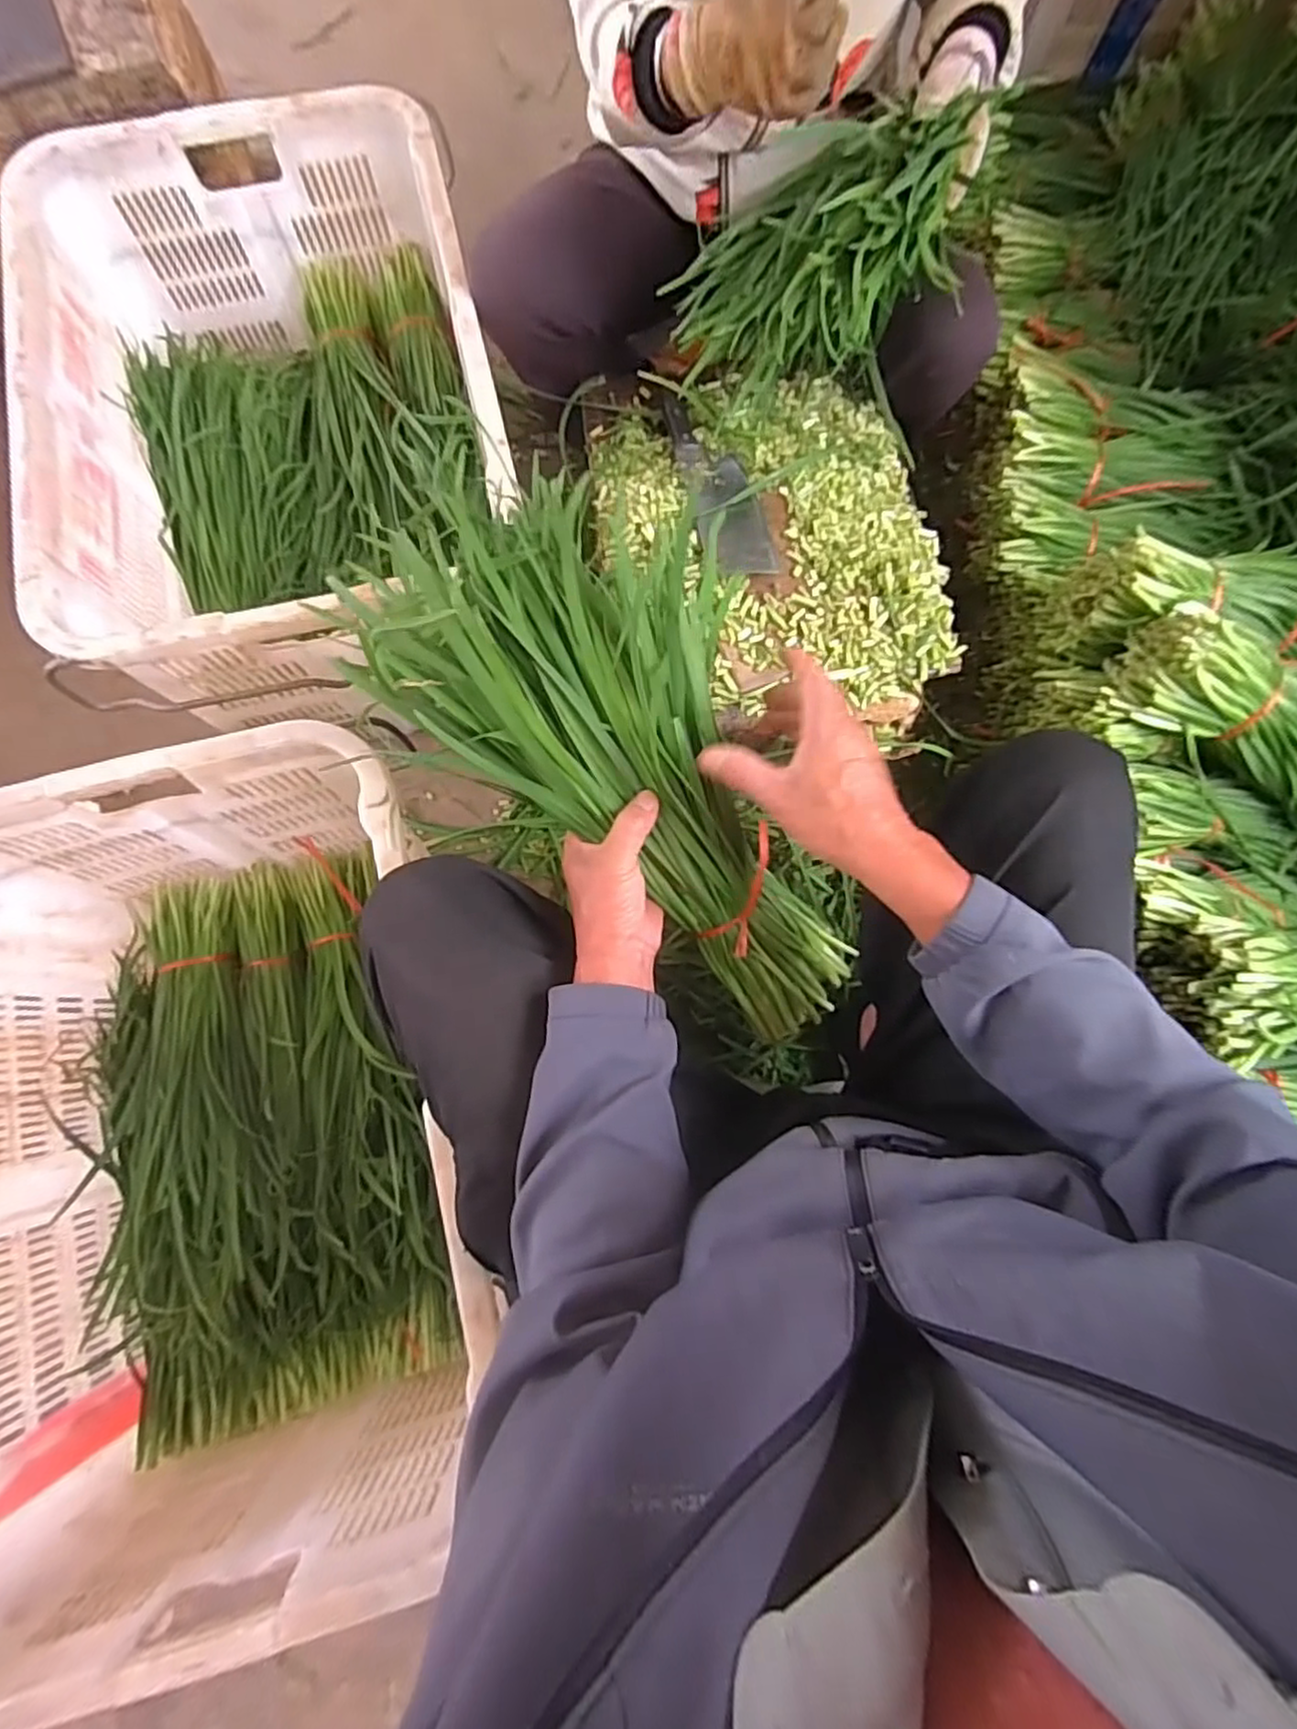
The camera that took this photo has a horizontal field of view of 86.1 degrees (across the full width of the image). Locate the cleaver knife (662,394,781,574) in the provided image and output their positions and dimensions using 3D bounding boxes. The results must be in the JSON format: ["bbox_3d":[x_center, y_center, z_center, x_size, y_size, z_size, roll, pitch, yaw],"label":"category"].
[{"bbox_3d":[0.081,-0.423,0.772,0.075,0.022,0.243,-12,77,-4],"label":"cleaver knife"}]

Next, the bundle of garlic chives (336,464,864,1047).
[{"bbox_3d":[0.010,-0.059,0.501,0.213,0.084,0.458,-41,103,-10],"label":"bundle of garlic chives"}]

